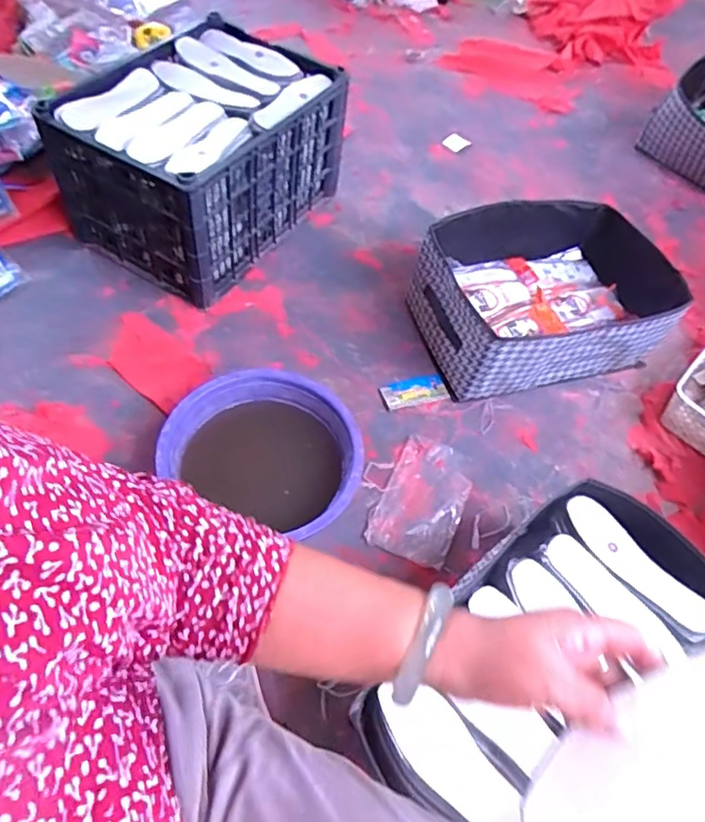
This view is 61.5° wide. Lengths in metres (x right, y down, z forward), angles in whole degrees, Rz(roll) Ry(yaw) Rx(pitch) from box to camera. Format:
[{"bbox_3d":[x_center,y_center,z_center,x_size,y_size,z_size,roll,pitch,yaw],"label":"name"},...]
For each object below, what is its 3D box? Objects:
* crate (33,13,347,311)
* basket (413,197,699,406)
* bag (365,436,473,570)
[{"bbox_3d":[-0.299,-0.523,1.209,0.387,0.274,0.470,32,58,15],"label":"crate"},{"bbox_3d":[0.368,-0.221,1.132,0.455,0.165,0.320,-13,58,-15],"label":"basket"},{"bbox_3d":[0.116,0.141,0.963,0.131,0.014,0.201,23,56,8],"label":"bag"}]

